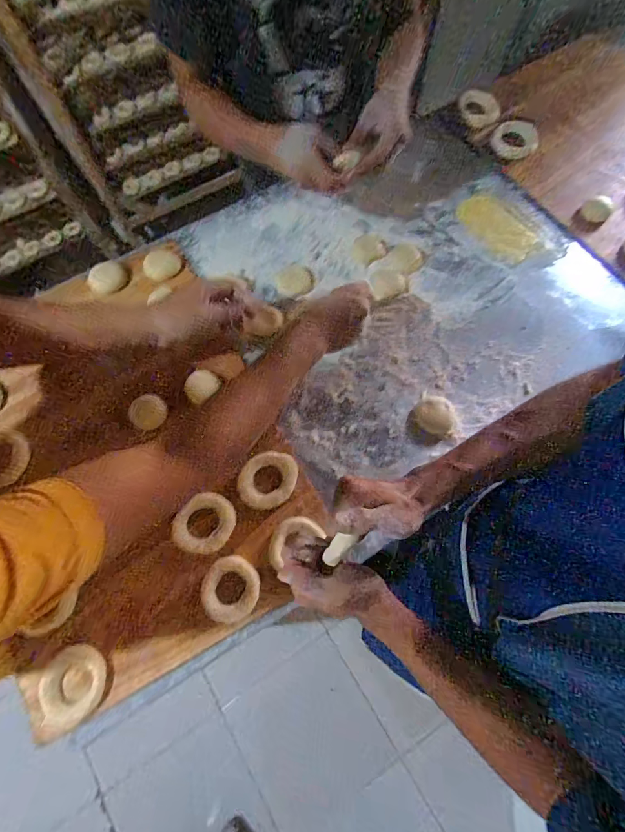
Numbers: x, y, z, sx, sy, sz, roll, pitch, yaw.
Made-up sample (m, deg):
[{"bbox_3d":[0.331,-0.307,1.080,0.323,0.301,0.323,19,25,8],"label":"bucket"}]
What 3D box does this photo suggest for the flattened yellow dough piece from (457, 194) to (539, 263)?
[{"bbox_3d":[0.318,-0.328,0.681,0.085,0.008,0.144,-35,74,-10],"label":"flattened yellow dough piece"}]

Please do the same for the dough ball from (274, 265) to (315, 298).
[{"bbox_3d":[-0.027,-0.216,0.635,0.065,0.018,0.045,-29,73,-9],"label":"dough ball"}]

